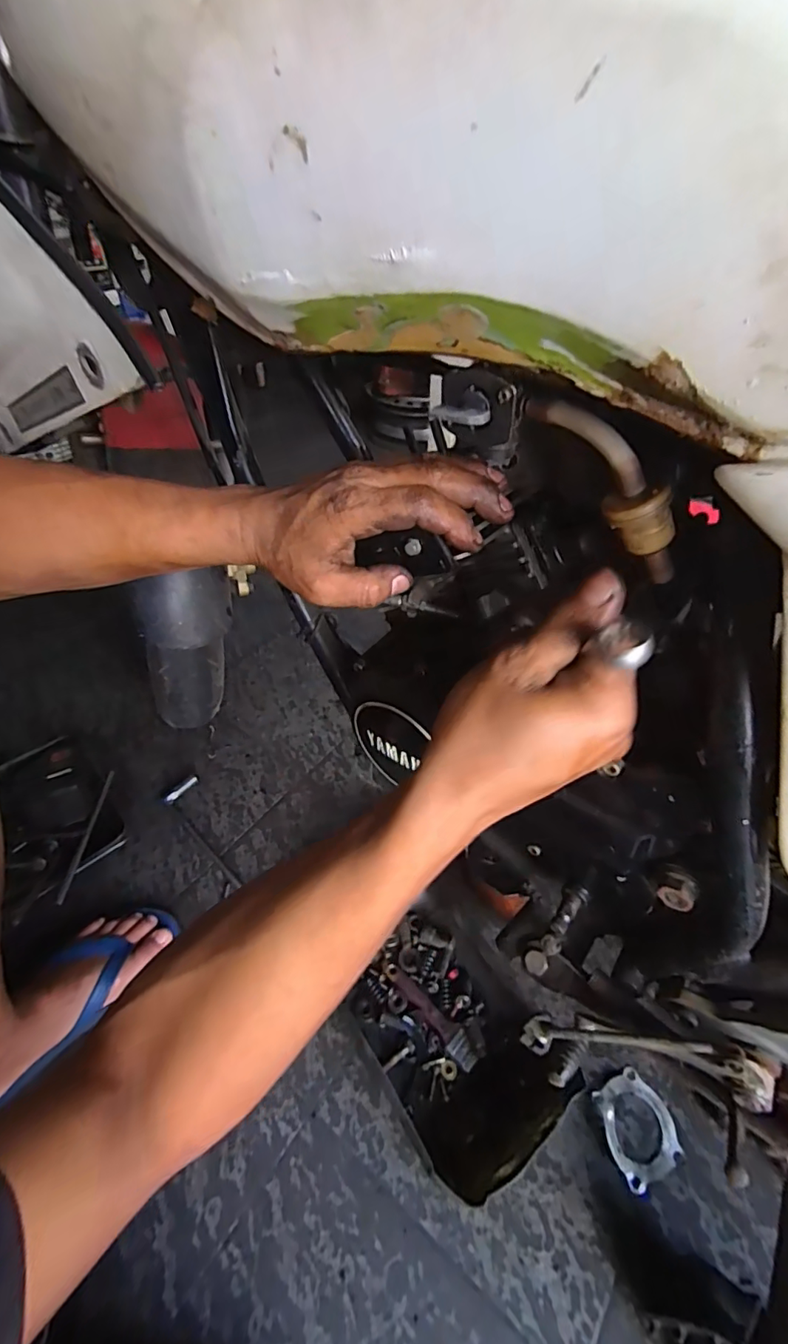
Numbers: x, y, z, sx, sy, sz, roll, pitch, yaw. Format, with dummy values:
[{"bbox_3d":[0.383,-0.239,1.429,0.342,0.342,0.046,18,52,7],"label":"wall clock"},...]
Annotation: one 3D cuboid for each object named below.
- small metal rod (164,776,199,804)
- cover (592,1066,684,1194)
[{"bbox_3d":[-0.330,0.184,0.809,0.016,0.010,0.058,27,50,24],"label":"small metal rod"},{"bbox_3d":[0.251,0.465,0.533,0.077,0.011,0.080,-16,47,-16],"label":"cover"}]

